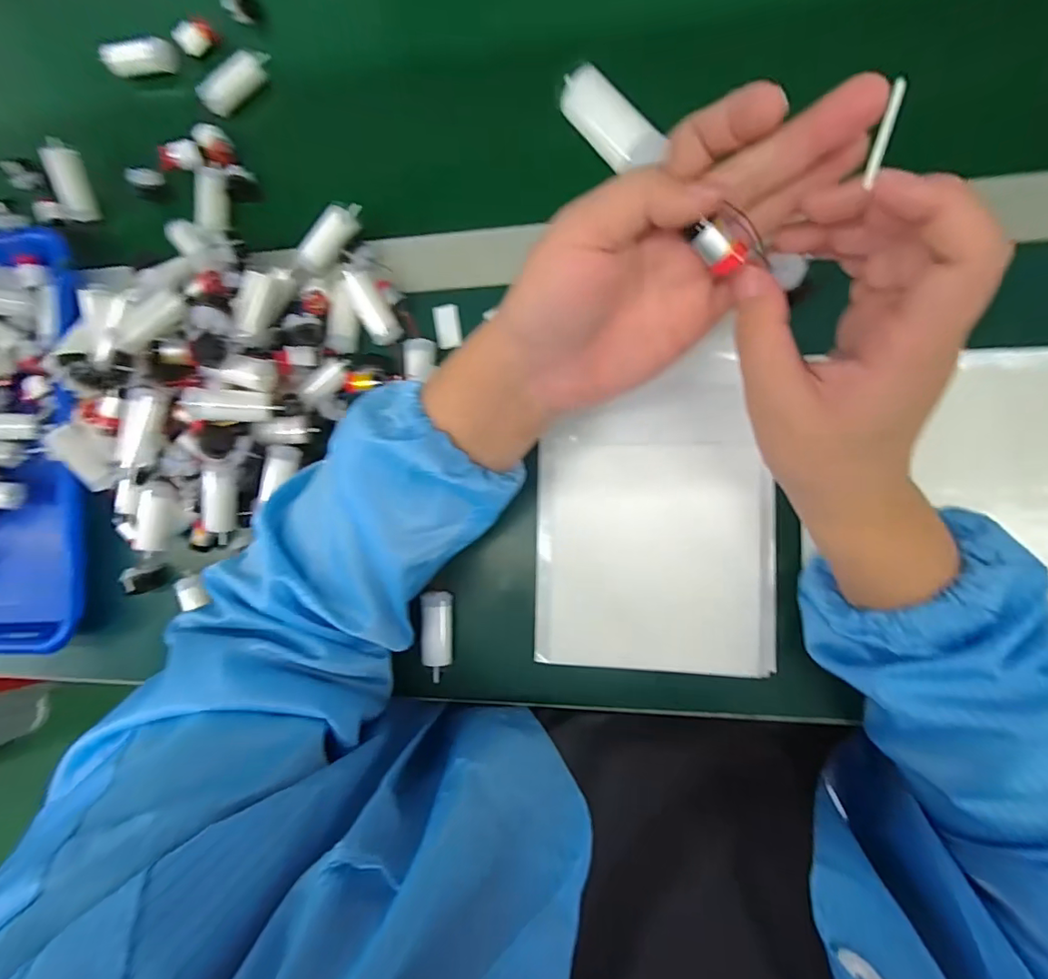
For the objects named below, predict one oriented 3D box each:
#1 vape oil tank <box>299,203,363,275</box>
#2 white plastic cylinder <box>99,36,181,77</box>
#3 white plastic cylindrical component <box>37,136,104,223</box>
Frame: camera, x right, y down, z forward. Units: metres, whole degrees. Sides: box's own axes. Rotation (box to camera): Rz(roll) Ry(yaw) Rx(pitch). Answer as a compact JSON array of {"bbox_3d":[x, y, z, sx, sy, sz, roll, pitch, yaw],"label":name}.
[{"bbox_3d":[-0.138,-0.179,0.372,0.057,0.015,0.022,-44,83,6],"label":"vape oil tank"},{"bbox_3d":[-0.307,-0.345,0.423,0.054,0.021,0.016,-24,85,-19],"label":"white plastic cylinder"},{"bbox_3d":[-0.363,-0.246,0.423,0.017,0.024,0.059,22,137,9],"label":"white plastic cylindrical component"}]

